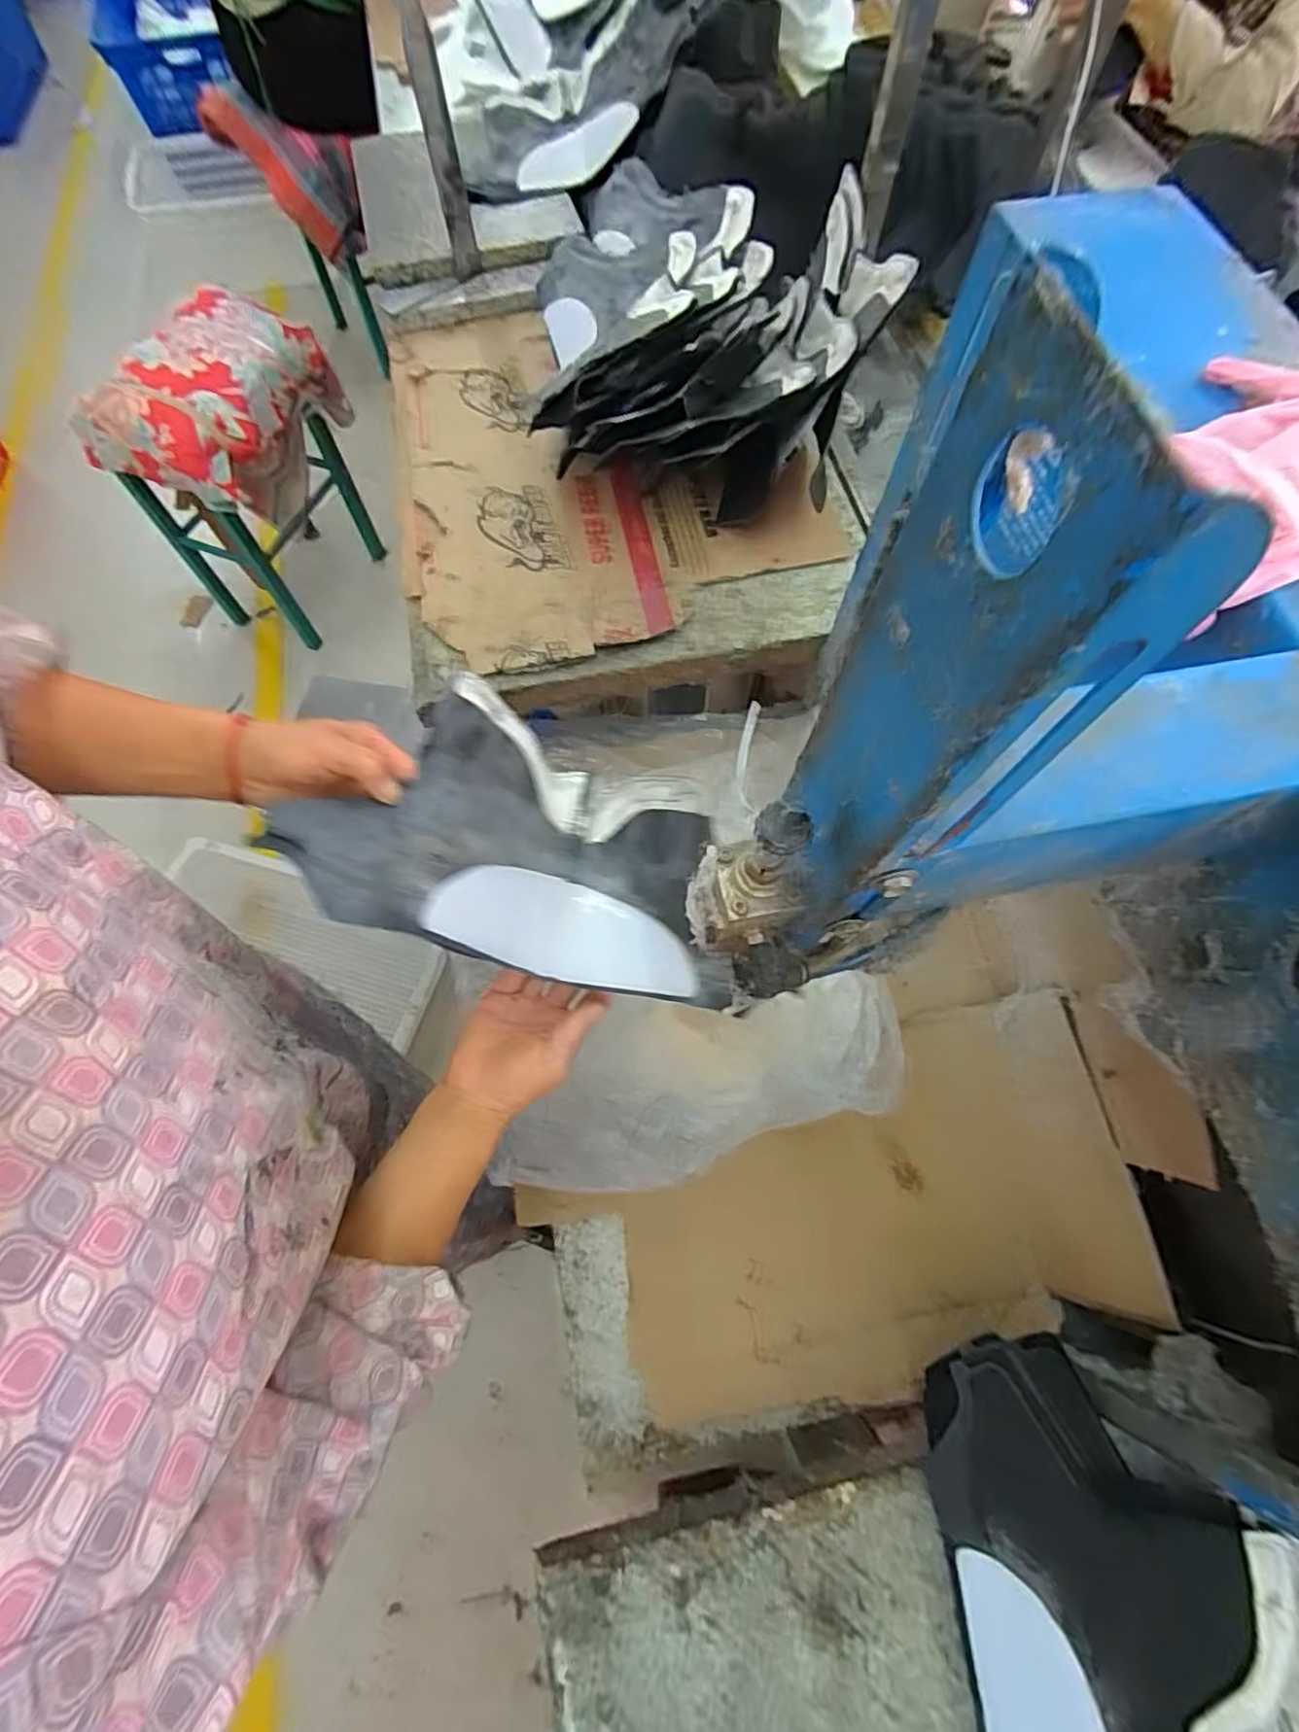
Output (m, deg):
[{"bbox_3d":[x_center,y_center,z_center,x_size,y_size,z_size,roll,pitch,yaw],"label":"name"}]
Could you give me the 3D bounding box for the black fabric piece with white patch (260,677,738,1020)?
[{"bbox_3d":[-0.077,-0.020,0.454,0.288,0.032,0.185,20,59,-26],"label":"black fabric piece with white patch"}]

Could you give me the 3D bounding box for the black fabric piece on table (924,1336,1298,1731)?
[{"bbox_3d":[0.294,0.489,0.364,0.198,0.133,0.351,0,69,-1],"label":"black fabric piece on table"}]

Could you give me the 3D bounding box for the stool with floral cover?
[{"bbox_3d":[-0.835,-0.841,1.433,0.253,0.504,0.421,23,70,8],"label":"stool with floral cover"}]

